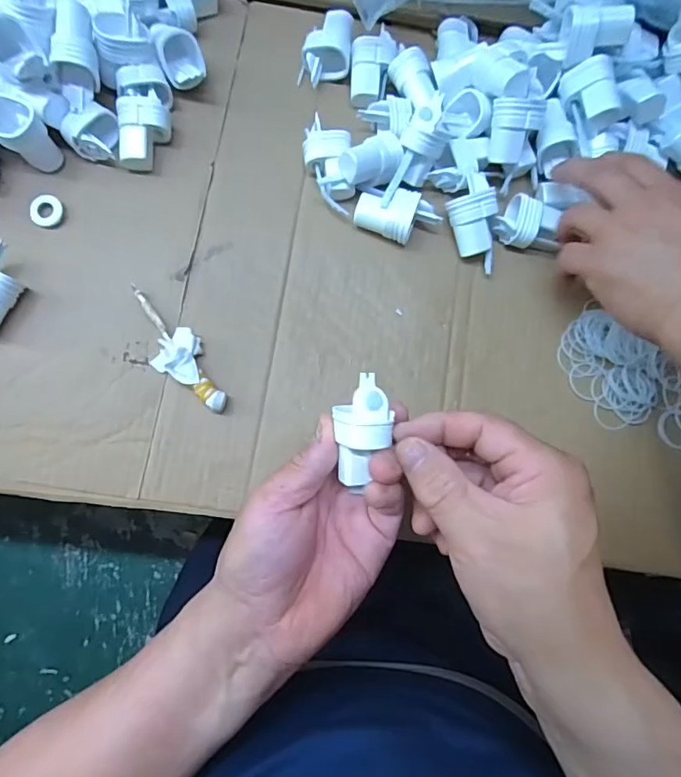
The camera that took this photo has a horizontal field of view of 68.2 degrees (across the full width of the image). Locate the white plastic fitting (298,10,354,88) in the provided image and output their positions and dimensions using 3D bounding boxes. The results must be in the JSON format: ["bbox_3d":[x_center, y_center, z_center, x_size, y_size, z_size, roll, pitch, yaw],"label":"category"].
[{"bbox_3d":[-0.011,-0.270,0.397,0.038,0.022,0.057,6,79,-5],"label":"white plastic fitting"}]

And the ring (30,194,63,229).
[{"bbox_3d":[-0.212,-0.128,0.362,0.021,0.004,0.023,1,80,-6],"label":"ring"}]

